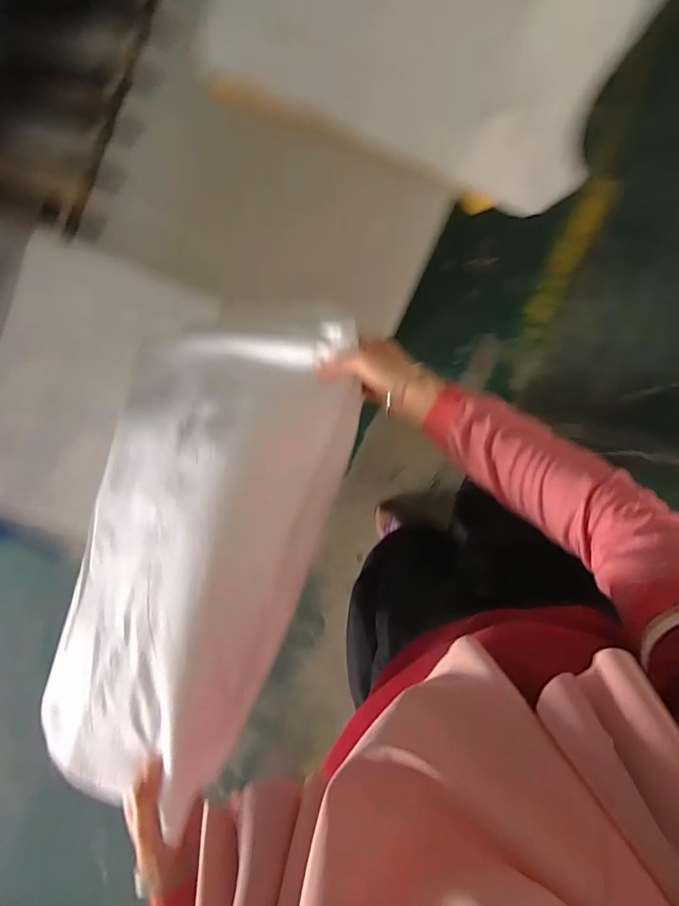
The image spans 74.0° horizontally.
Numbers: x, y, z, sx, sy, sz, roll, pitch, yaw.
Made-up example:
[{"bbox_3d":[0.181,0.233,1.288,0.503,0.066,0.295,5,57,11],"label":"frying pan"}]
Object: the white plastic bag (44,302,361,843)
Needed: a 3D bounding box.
[{"bbox_3d":[-0.170,0.073,0.488,0.308,0.191,0.473,11,92,7],"label":"white plastic bag"}]

